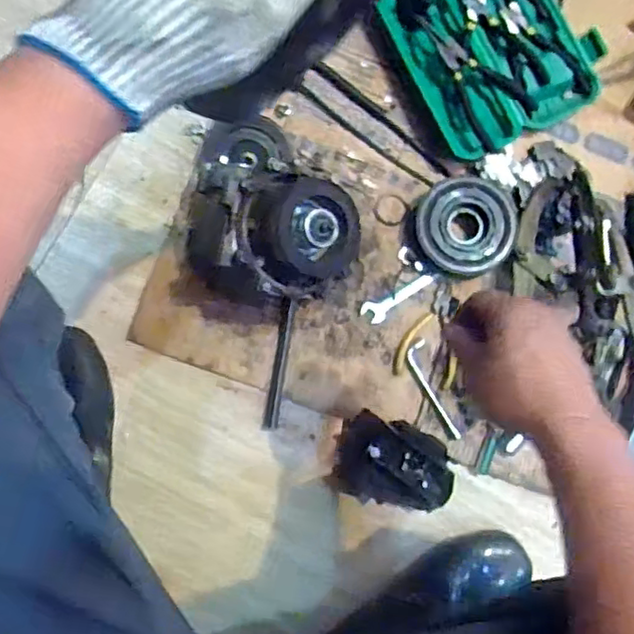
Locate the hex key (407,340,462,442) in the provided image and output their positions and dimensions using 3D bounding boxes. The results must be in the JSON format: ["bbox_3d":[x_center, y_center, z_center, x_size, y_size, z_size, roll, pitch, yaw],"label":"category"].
[{"bbox_3d":[0.132,0.085,0.759,0.024,0.006,0.118,-21,87,-7],"label":"hex key"}]

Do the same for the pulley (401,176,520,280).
[{"bbox_3d":[0.165,-0.102,0.758,0.121,0.046,0.112,-2,85,-5],"label":"pulley"}]

